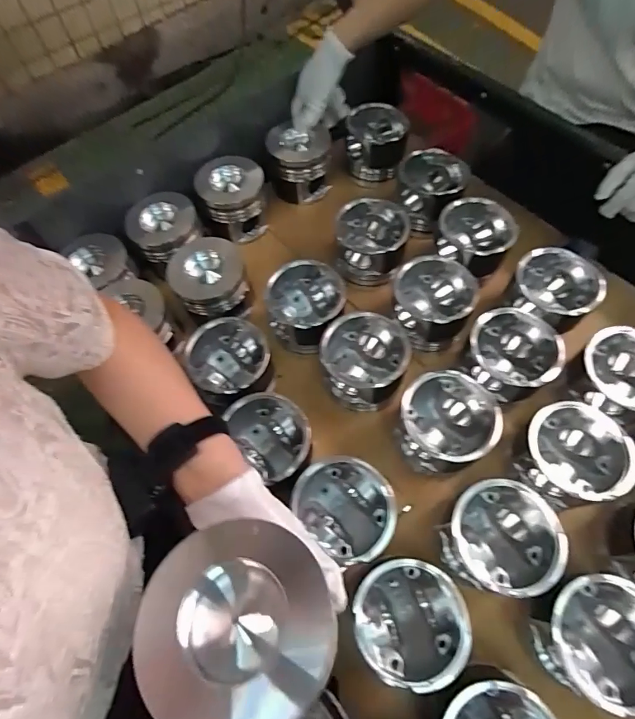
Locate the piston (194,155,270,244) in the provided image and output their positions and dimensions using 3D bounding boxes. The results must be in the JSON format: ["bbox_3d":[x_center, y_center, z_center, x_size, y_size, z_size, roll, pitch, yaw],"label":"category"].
[{"bbox_3d":[-0.146,-0.282,0.748,0.107,0.093,0.117,-1,64,3],"label":"piston"}]

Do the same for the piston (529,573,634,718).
[{"bbox_3d":[0.284,0.283,0.437,0.116,0.078,0.112,-6,64,0],"label":"piston"}]

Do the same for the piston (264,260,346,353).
[{"bbox_3d":[-0.020,-0.082,0.628,0.104,0.076,0.108,28,69,15],"label":"piston"}]

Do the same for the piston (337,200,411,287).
[{"bbox_3d":[0.086,-0.186,0.686,0.105,0.084,0.104,3,64,5],"label":"piston"}]

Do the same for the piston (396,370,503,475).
[{"bbox_3d":[0.159,0.086,0.545,0.111,0.097,0.112,-1,64,3],"label":"piston"}]

